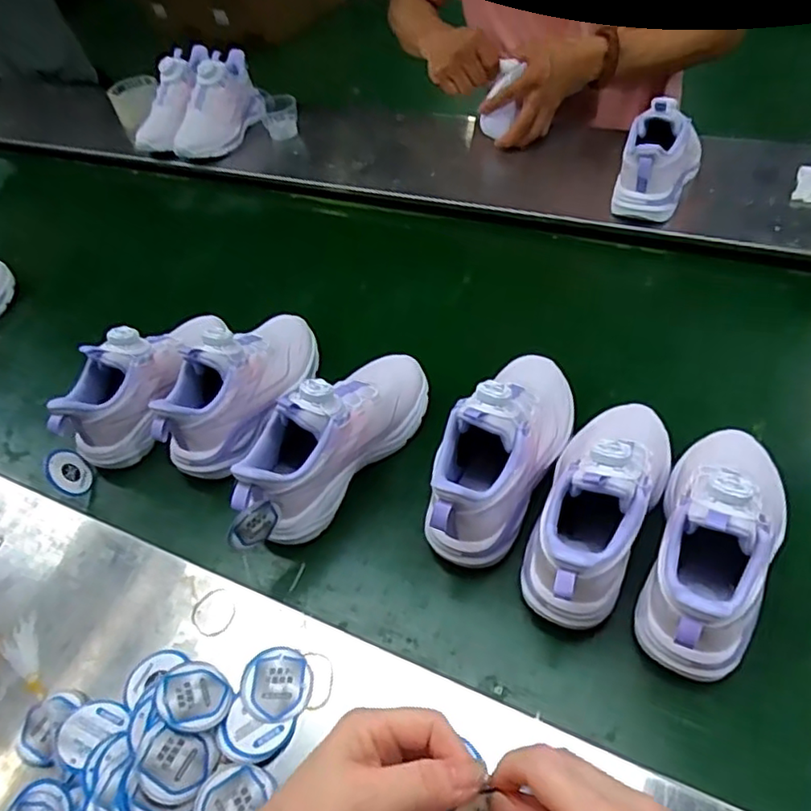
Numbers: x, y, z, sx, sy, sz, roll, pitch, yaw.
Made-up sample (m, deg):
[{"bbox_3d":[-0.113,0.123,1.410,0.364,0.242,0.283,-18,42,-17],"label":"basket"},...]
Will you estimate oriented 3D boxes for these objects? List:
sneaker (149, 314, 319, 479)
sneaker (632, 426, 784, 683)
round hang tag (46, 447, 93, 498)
[{"bbox_3d":[-0.163,-0.036,0.620,0.073,0.084,0.214,21,51,26],"label":"sneaker"},{"bbox_3d":[0.238,0.093,0.457,0.079,0.117,0.210,17,50,22],"label":"sneaker"},{"bbox_3d":[-0.332,0.067,0.610,0.008,0.050,0.049,-28,25,14],"label":"round hang tag"}]

